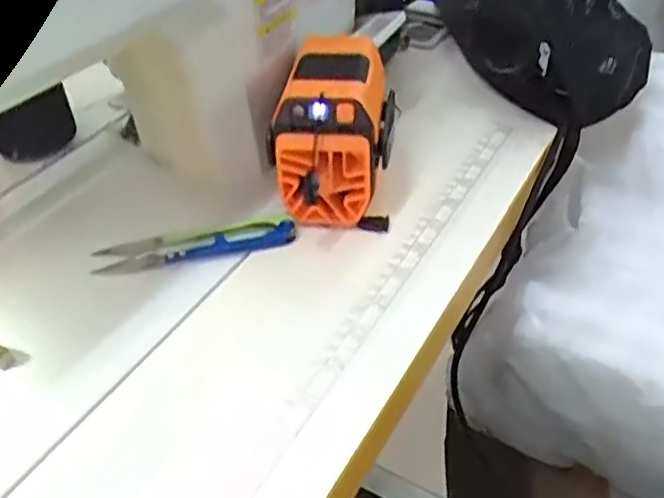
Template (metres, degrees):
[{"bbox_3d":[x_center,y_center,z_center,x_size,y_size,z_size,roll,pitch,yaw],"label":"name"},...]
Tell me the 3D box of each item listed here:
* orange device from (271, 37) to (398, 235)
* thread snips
[{"bbox_3d":[0.002,-0.073,0.421,0.069,0.092,0.099,4,41,5],"label":"orange device"},{"bbox_3d":[-0.081,-0.002,0.413,0.118,0.009,0.024,-8,41,-9],"label":"thread snips"}]

